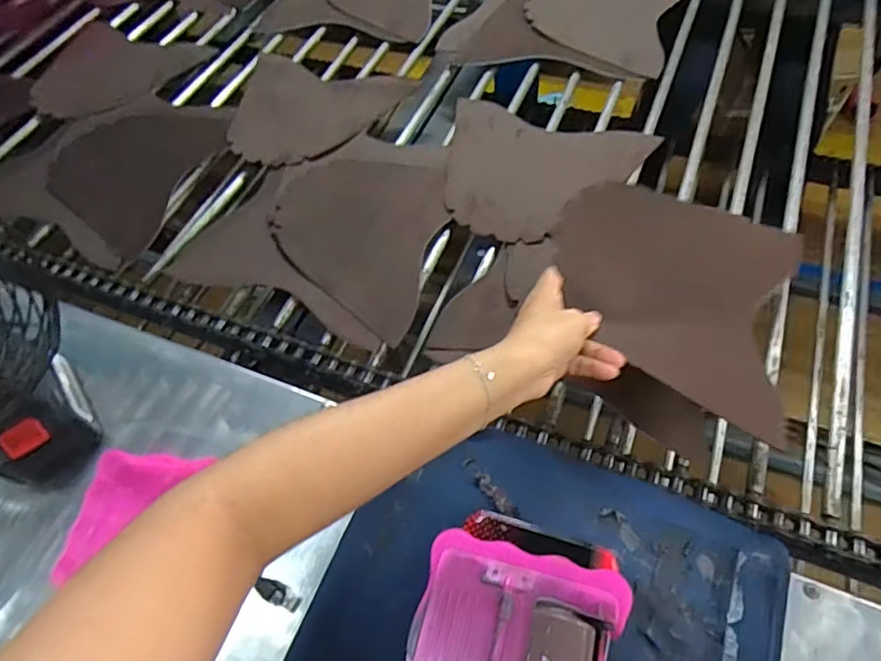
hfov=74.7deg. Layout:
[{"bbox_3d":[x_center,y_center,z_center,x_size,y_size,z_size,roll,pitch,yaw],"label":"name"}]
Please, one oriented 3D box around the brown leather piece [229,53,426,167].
[{"bbox_3d":[-0.172,-0.288,0.770,0.217,0.011,0.212,12,58,4],"label":"brown leather piece"}]

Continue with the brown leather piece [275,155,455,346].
[{"bbox_3d":[-0.100,-0.110,0.643,0.193,0.007,0.230,12,59,12],"label":"brown leather piece"}]

